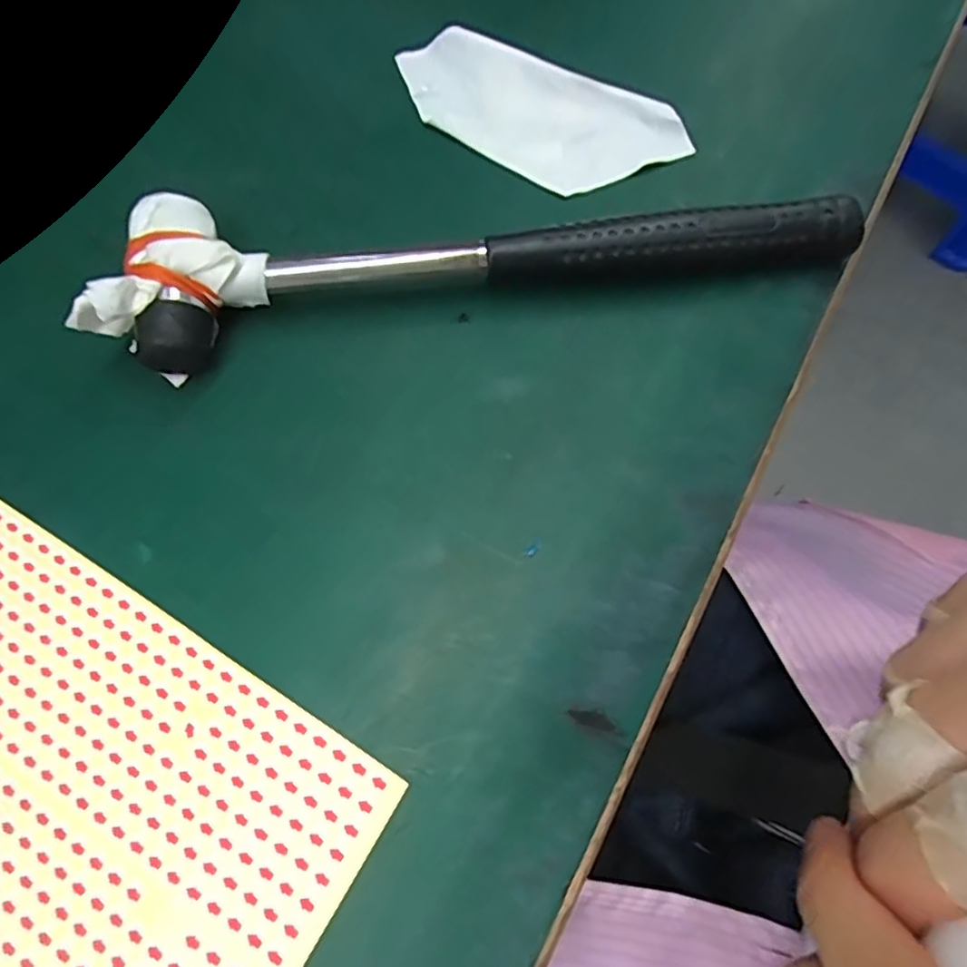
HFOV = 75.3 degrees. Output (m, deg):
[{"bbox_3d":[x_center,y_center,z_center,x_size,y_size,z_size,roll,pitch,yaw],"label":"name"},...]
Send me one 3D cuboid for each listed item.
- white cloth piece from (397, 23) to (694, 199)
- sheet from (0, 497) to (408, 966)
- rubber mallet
[{"bbox_3d":[0.019,-0.149,0.254,0.118,0.005,0.051,27,79,10],"label":"white cloth piece"},{"bbox_3d":[-0.131,0.087,0.181,0.186,0.004,0.113,30,75,11],"label":"sheet"},{"bbox_3d":[-0.001,-0.087,0.219,0.251,0.033,0.055,-11,72,-2],"label":"rubber mallet"}]

